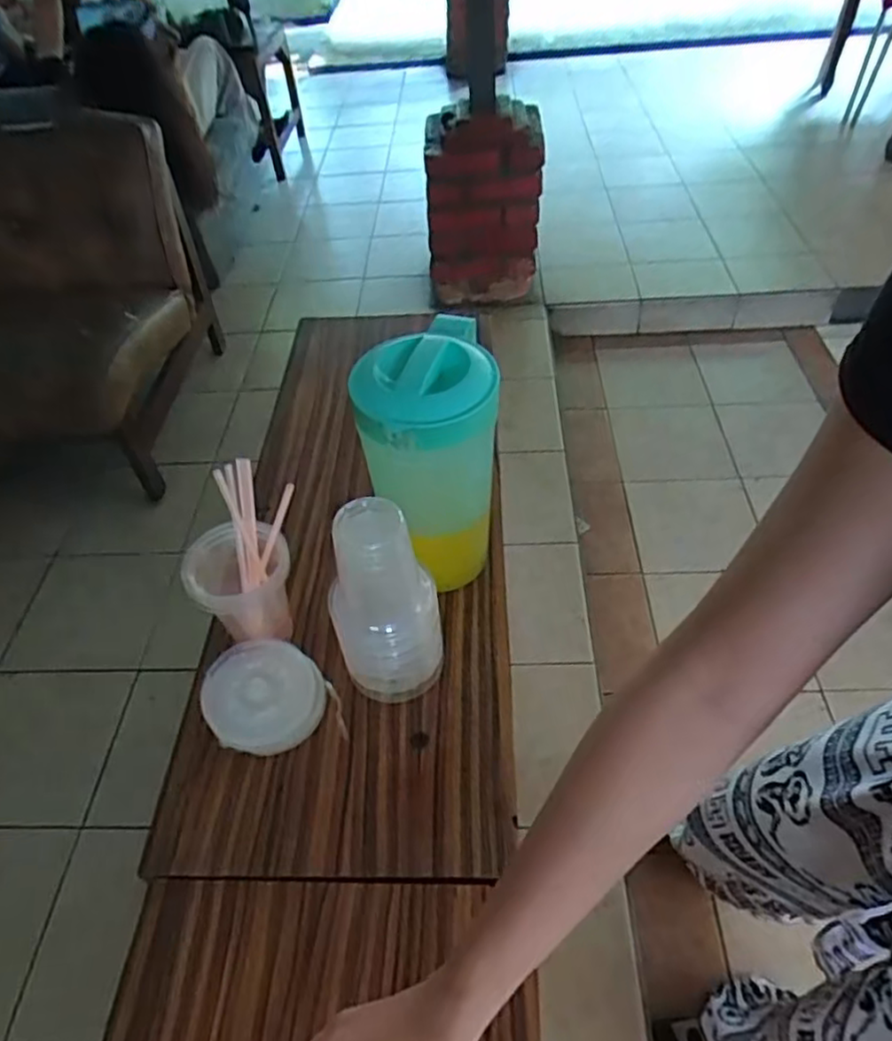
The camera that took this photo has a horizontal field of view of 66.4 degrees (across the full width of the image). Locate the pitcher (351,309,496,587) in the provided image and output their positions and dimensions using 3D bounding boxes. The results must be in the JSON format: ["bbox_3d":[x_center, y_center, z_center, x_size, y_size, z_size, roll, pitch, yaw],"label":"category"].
[{"bbox_3d":[-0.017,-0.054,0.624,0.110,0.223,0.126,-5,47,0],"label":"pitcher"}]

